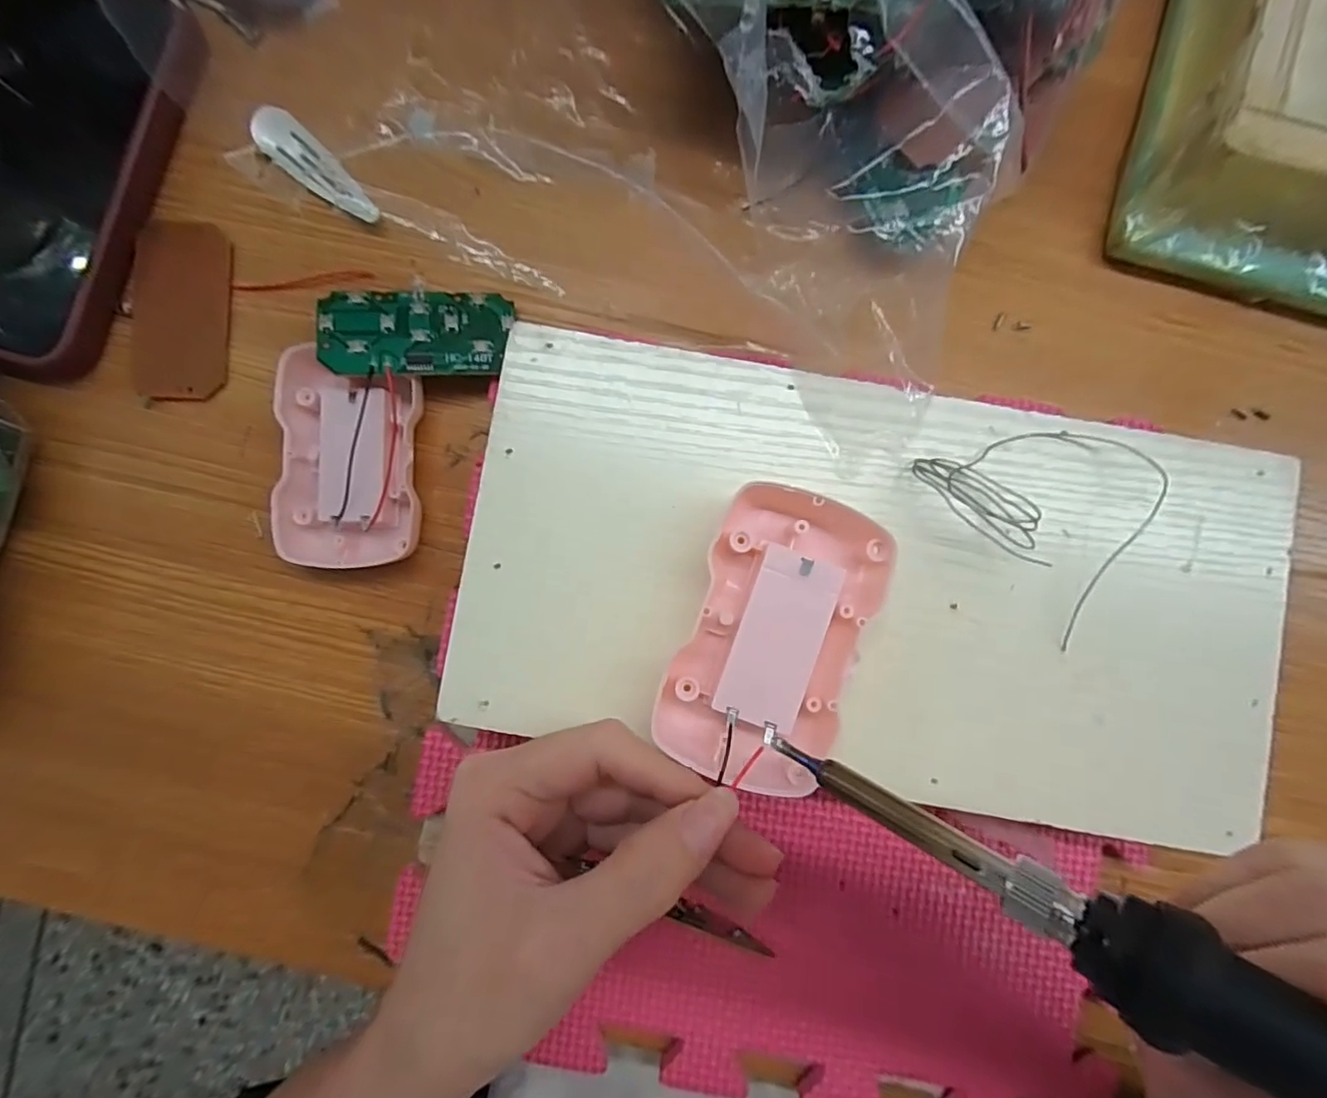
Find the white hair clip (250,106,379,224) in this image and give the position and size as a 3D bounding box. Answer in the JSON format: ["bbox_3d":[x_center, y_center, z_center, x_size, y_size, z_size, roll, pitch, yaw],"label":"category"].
[{"bbox_3d":[-0.145,-0.160,0.243,0.066,0.008,0.019,40,89,1],"label":"white hair clip"}]

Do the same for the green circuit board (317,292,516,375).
[{"bbox_3d":[-0.098,-0.086,0.230,0.072,0.004,0.036,-4,76,-13],"label":"green circuit board"}]

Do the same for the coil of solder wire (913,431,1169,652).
[{"bbox_3d":[0.129,-0.017,0.184,0.060,0.012,0.074,-39,89,-1],"label":"coil of solder wire"}]

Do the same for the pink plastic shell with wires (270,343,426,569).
[{"bbox_3d":[-0.126,-0.035,0.232,0.053,0.022,0.084,1,89,0],"label":"pink plastic shell with wires"}]

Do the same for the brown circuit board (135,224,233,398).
[{"bbox_3d":[-0.203,-0.100,0.243,0.038,0.006,0.073,2,89,0],"label":"brown circuit board"}]

